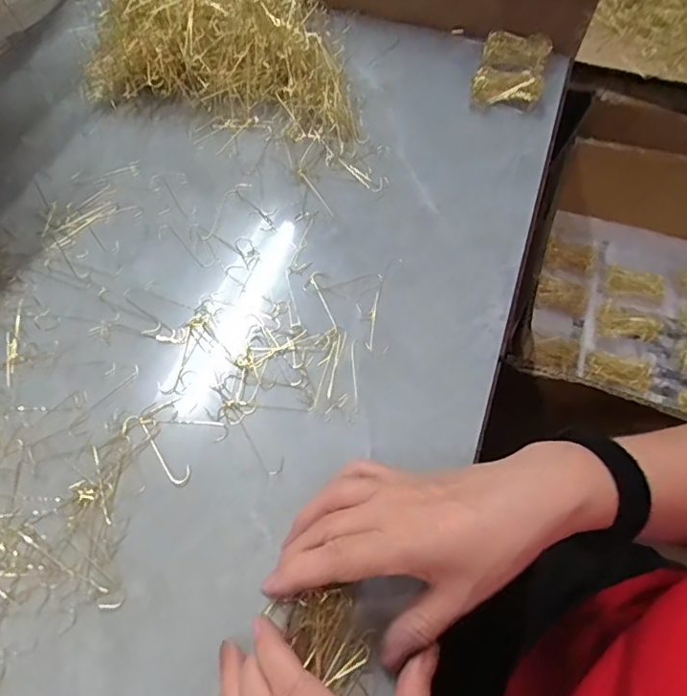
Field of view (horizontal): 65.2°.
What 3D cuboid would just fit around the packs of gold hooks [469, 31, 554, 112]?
[{"bbox_3d":[0.178,-0.296,0.567,0.068,0.021,0.117,15,59,8],"label":"packs of gold hooks"}]

